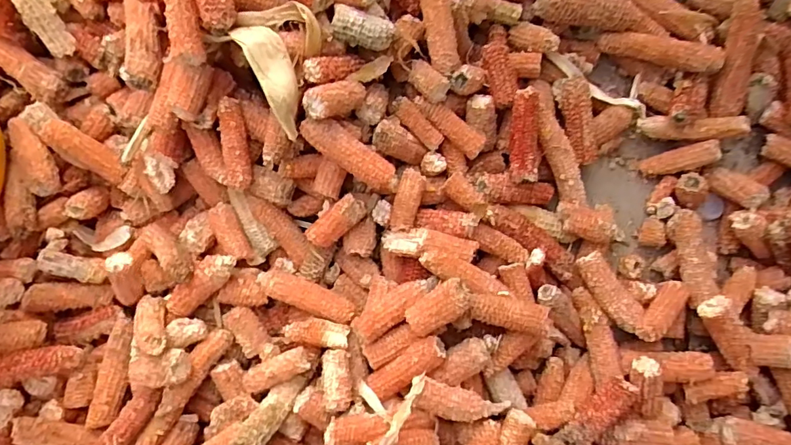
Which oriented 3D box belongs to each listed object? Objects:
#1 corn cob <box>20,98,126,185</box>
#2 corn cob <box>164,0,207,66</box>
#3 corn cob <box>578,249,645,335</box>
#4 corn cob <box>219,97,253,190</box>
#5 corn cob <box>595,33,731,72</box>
[{"bbox_3d":[-0.353,-0.086,0.561,0.119,0.032,0.034,37,83,-13],"label":"corn cob"},{"bbox_3d":[-0.192,-0.193,0.463,0.027,0.022,0.095,-4,96,1],"label":"corn cob"},{"bbox_3d":[0.223,0.070,0.531,0.030,0.022,0.085,-37,81,-5],"label":"corn cob"},{"bbox_3d":[-0.163,-0.079,0.520,0.026,0.021,0.089,-4,103,1],"label":"corn cob"},{"bbox_3d":[0.289,-0.188,0.560,0.123,0.022,0.028,22,81,27],"label":"corn cob"}]

